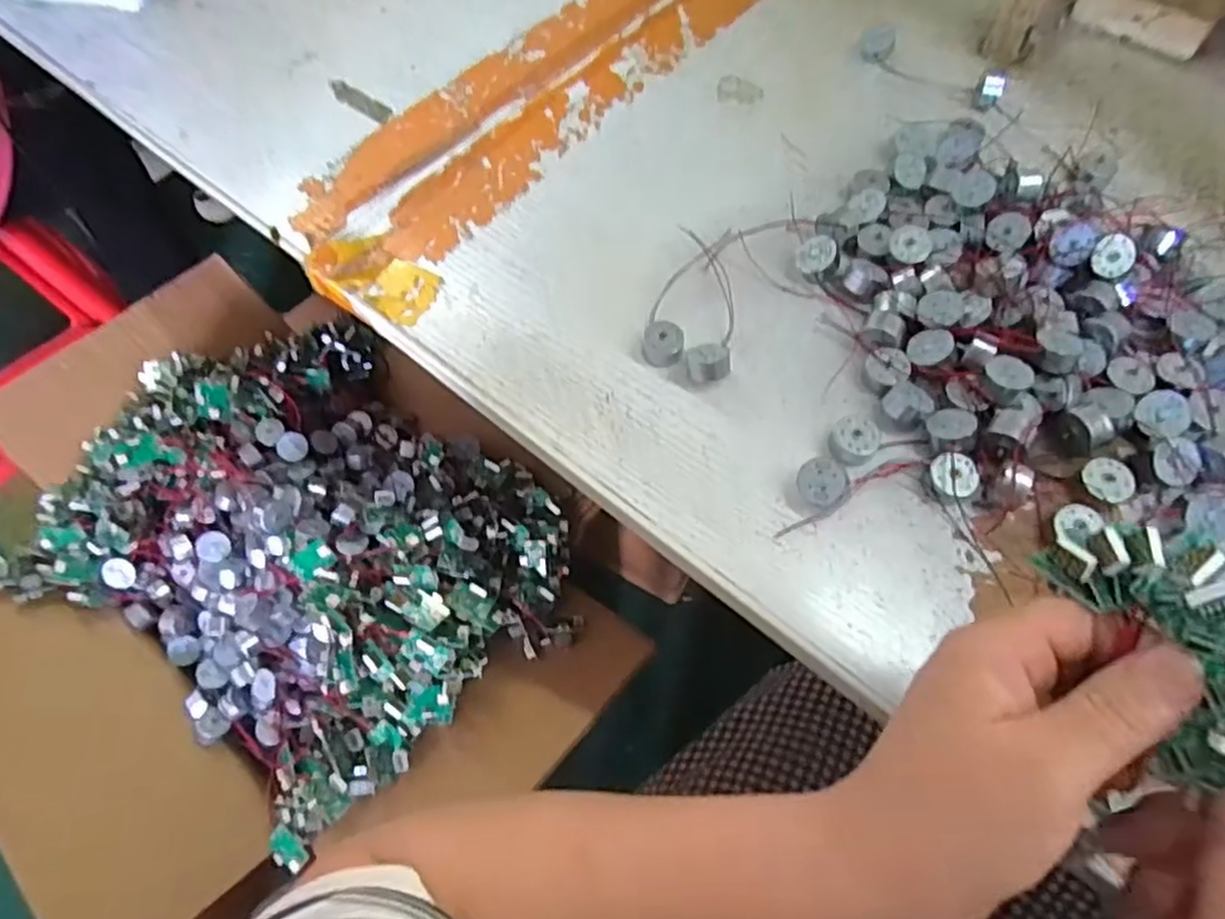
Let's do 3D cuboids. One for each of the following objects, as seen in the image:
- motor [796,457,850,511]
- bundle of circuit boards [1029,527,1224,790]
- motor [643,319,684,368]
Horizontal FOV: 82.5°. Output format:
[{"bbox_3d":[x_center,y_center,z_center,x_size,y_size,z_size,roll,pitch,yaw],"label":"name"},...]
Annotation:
[{"bbox_3d":[0.105,0.011,0.352,0.024,0.013,0.025,37,94,9],"label":"motor"},{"bbox_3d":[0.171,0.057,0.207,0.051,0.032,0.069,-11,73,29],"label":"bundle of circuit boards"},{"bbox_3d":[0.029,-0.067,0.399,0.023,0.015,0.019,0,61,3],"label":"motor"}]

